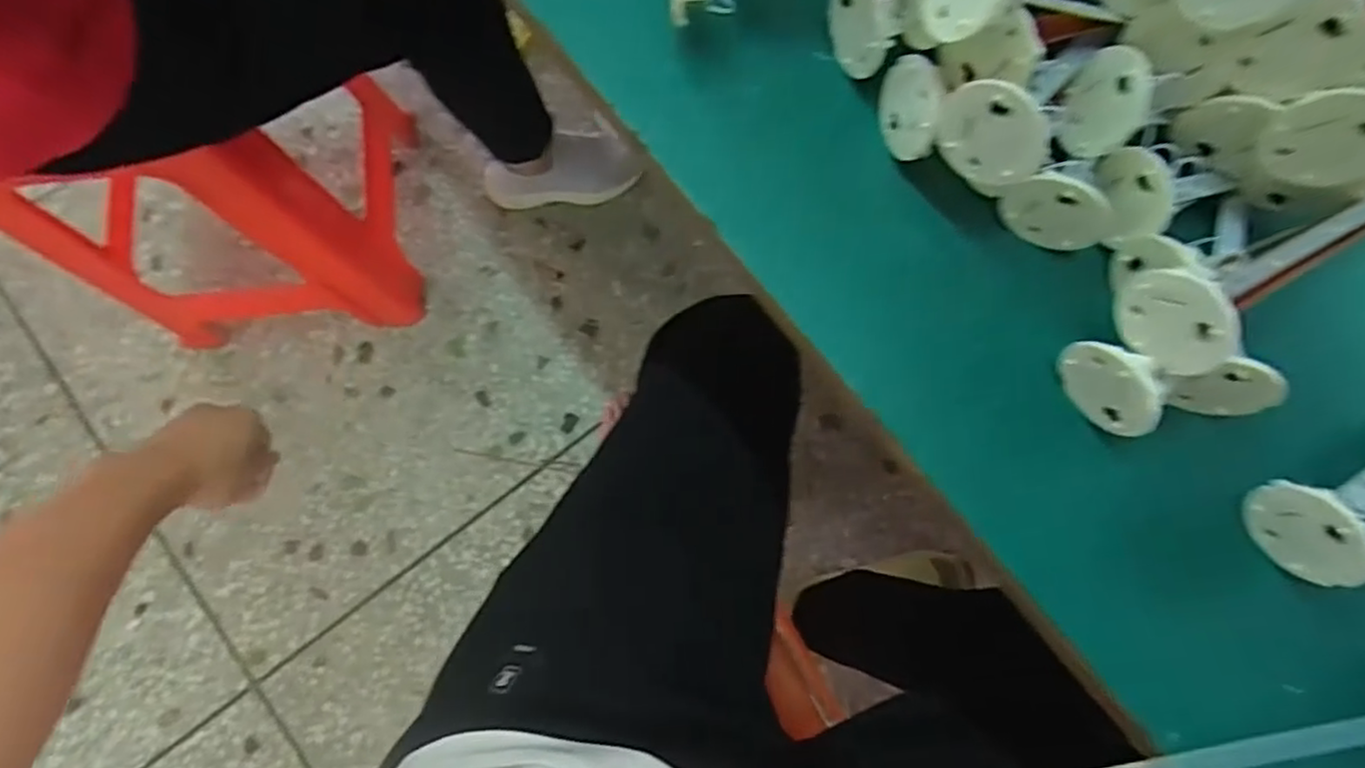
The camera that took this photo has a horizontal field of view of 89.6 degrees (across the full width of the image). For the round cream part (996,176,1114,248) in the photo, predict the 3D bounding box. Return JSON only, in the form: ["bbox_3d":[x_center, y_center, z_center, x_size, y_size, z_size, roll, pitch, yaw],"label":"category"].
[{"bbox_3d":[0.146,-0.067,0.269,0.039,0.036,0.008,31,80,5],"label":"round cream part"}]

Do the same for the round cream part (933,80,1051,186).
[{"bbox_3d":[0.111,-0.090,0.247,0.004,0.040,0.038,-38,98,-21],"label":"round cream part"}]

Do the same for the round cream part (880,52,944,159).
[{"bbox_3d":[0.091,-0.112,0.277,0.010,0.037,0.038,-6,78,-2],"label":"round cream part"}]

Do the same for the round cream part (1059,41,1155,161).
[{"bbox_3d":[0.162,-0.108,0.265,0.006,0.038,0.034,-7,66,-27],"label":"round cream part"}]

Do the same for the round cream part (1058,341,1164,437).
[{"bbox_3d":[0.162,-0.001,0.255,0.017,0.036,0.038,-28,80,-6],"label":"round cream part"}]

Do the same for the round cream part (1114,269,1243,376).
[{"bbox_3d":[0.170,-0.022,0.239,0.008,0.039,0.038,-23,80,-5],"label":"round cream part"}]

